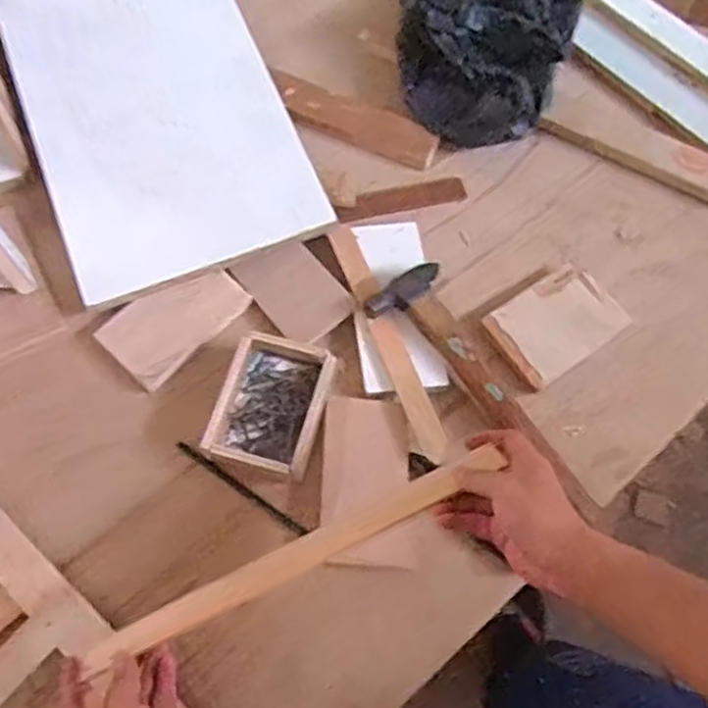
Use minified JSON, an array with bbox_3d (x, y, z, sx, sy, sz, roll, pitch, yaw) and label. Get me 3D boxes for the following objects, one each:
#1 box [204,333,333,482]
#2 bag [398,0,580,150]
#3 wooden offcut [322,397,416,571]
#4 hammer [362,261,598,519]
[{"bbox_3d":[-0.082,0.053,0.711,0.101,0.034,0.135,16,66,7],"label":"box"},{"bbox_3d":[0.155,-0.388,0.878,0.211,0.102,0.271,12,65,5],"label":"bag"},{"bbox_3d":[0.013,0.121,0.686,0.082,0.006,0.157,0,71,-2],"label":"wooden offcut"},{"bbox_3d":[0.134,0.029,0.713,0.080,0.029,0.296,-34,70,-15],"label":"hammer"}]

